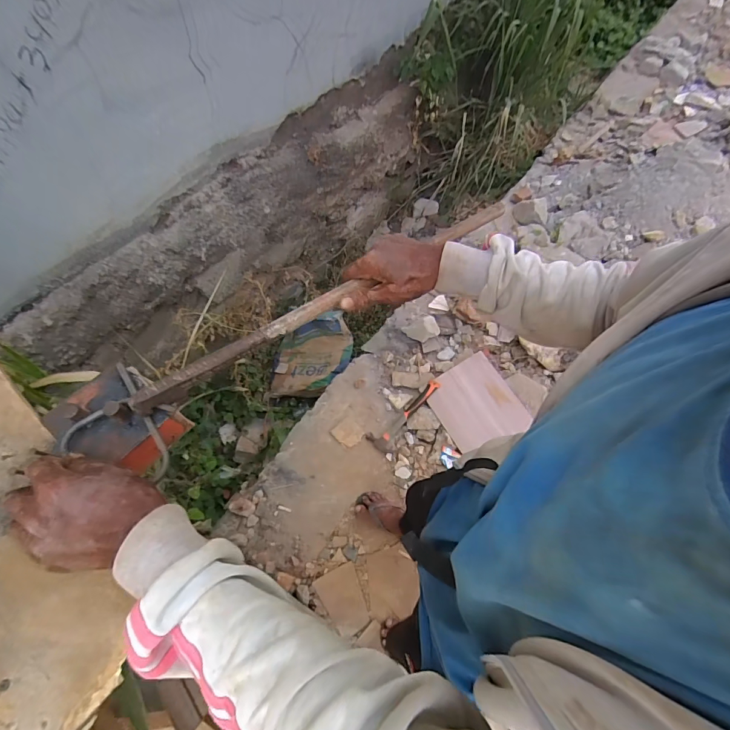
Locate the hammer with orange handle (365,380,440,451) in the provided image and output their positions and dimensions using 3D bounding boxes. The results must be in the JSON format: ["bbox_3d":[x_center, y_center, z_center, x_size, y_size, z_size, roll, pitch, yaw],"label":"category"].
[{"bbox_3d":[0.150,0.179,1.456,0.340,0.071,0.081,-44,73,-9],"label":"hammer with orange handle"}]

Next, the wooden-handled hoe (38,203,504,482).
[{"bbox_3d":[-0.054,-0.071,0.478,0.623,0.085,0.124,-33,69,-16],"label":"wooden-handled hoe"}]

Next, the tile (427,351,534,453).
[{"bbox_3d":[0.412,0.144,1.434,0.284,0.026,0.318,-31,78,-5],"label":"tile"}]

